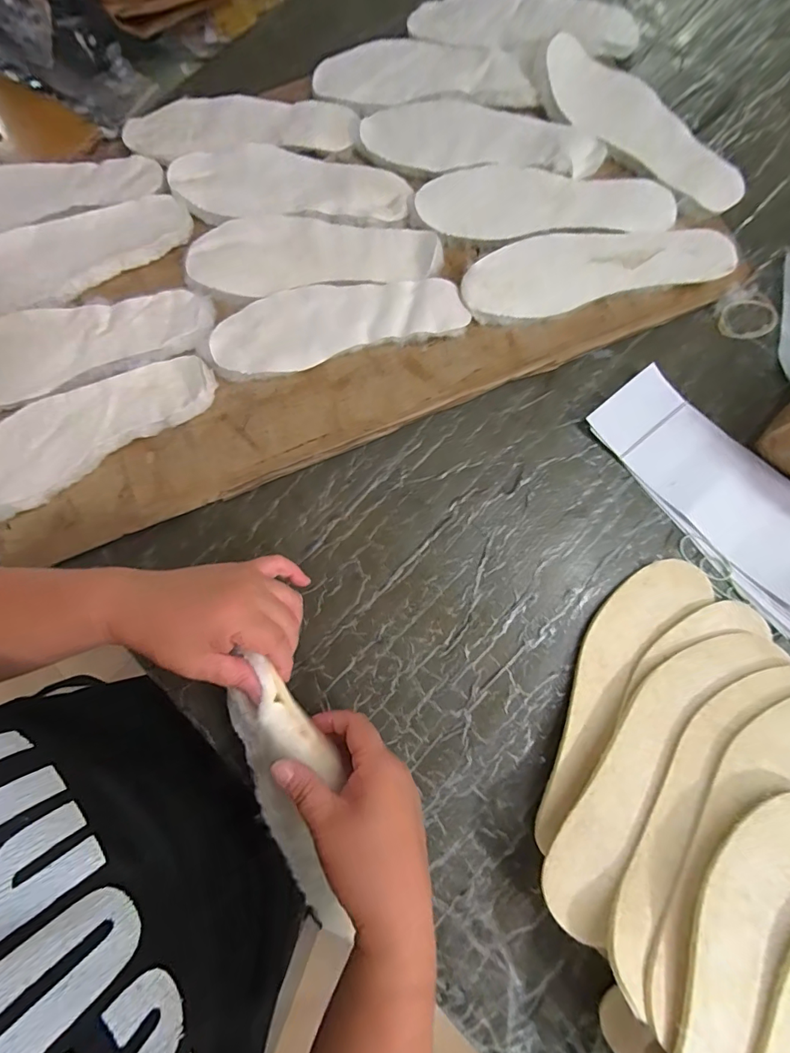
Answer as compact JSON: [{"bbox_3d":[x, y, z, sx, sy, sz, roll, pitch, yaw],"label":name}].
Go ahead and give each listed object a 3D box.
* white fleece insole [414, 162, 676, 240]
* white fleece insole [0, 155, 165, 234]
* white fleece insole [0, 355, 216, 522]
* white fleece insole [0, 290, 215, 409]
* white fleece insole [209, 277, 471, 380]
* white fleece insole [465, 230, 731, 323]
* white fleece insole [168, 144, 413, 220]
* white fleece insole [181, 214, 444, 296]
[{"bbox_3d":[0.160,-0.351,0.483,0.264,0.011,0.085,1,78,2],"label":"white fleece insole"},{"bbox_3d":[-0.407,-0.383,0.516,0.270,0.008,0.098,-12,78,-1],"label":"white fleece insole"},{"bbox_3d":[-0.315,-0.099,0.452,0.270,0.006,0.096,-27,79,-4],"label":"white fleece insole"},{"bbox_3d":[-0.334,-0.196,0.475,0.274,0.010,0.090,-17,78,-2],"label":"white fleece insole"},{"bbox_3d":[-0.062,-0.219,0.467,0.261,0.009,0.089,-12,78,-1],"label":"white fleece insole"},{"bbox_3d":[0.202,-0.271,0.464,0.261,0.012,0.087,-11,82,2],"label":"white fleece insole"},{"bbox_3d":[-0.117,-0.393,0.507,0.261,0.013,0.097,0,78,2],"label":"white fleece insole"},{"bbox_3d":[-0.089,-0.304,0.491,0.267,0.012,0.096,-4,78,1],"label":"white fleece insole"}]

